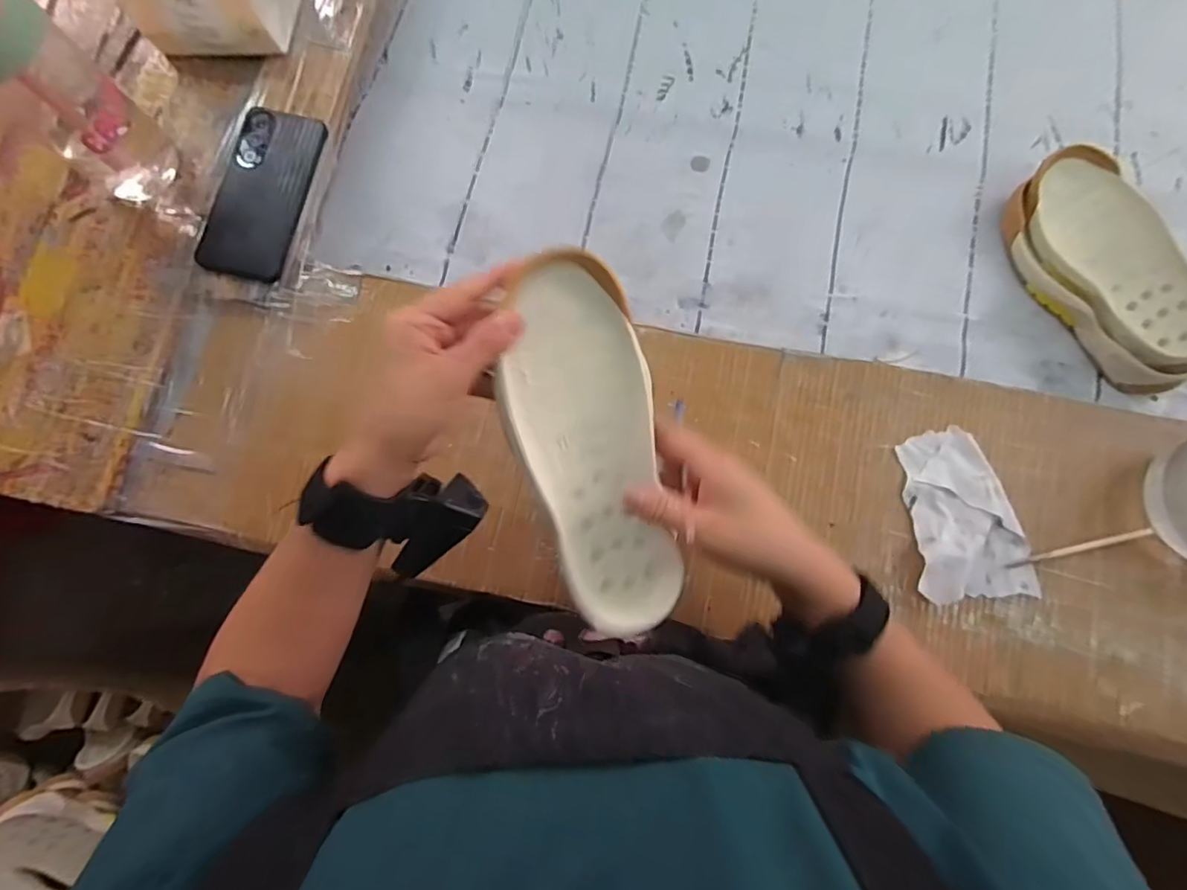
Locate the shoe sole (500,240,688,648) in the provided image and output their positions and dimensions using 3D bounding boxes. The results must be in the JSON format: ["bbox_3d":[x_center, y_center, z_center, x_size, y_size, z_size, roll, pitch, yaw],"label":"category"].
[{"bbox_3d":[-0.002,0.002,0.329,0.083,0.029,0.213,-12,98,-1],"label":"shoe sole"}]

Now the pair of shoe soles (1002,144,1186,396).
[{"bbox_3d":[0.469,-0.160,0.511,0.094,0.071,0.226,-22,80,-2],"label":"pair of shoe soles"}]

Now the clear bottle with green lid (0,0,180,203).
[{"bbox_3d":[-0.452,-0.294,0.469,0.086,0.185,0.081,22,81,5],"label":"clear bottle with green lid"}]

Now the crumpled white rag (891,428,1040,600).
[{"bbox_3d":[0.305,0.056,0.462,0.091,0.018,0.136,-6,80,0],"label":"crumpled white rag"}]

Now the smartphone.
[{"bbox_3d":[-0.317,-0.239,0.535,0.080,0.018,0.164,13,81,4],"label":"smartphone"}]

